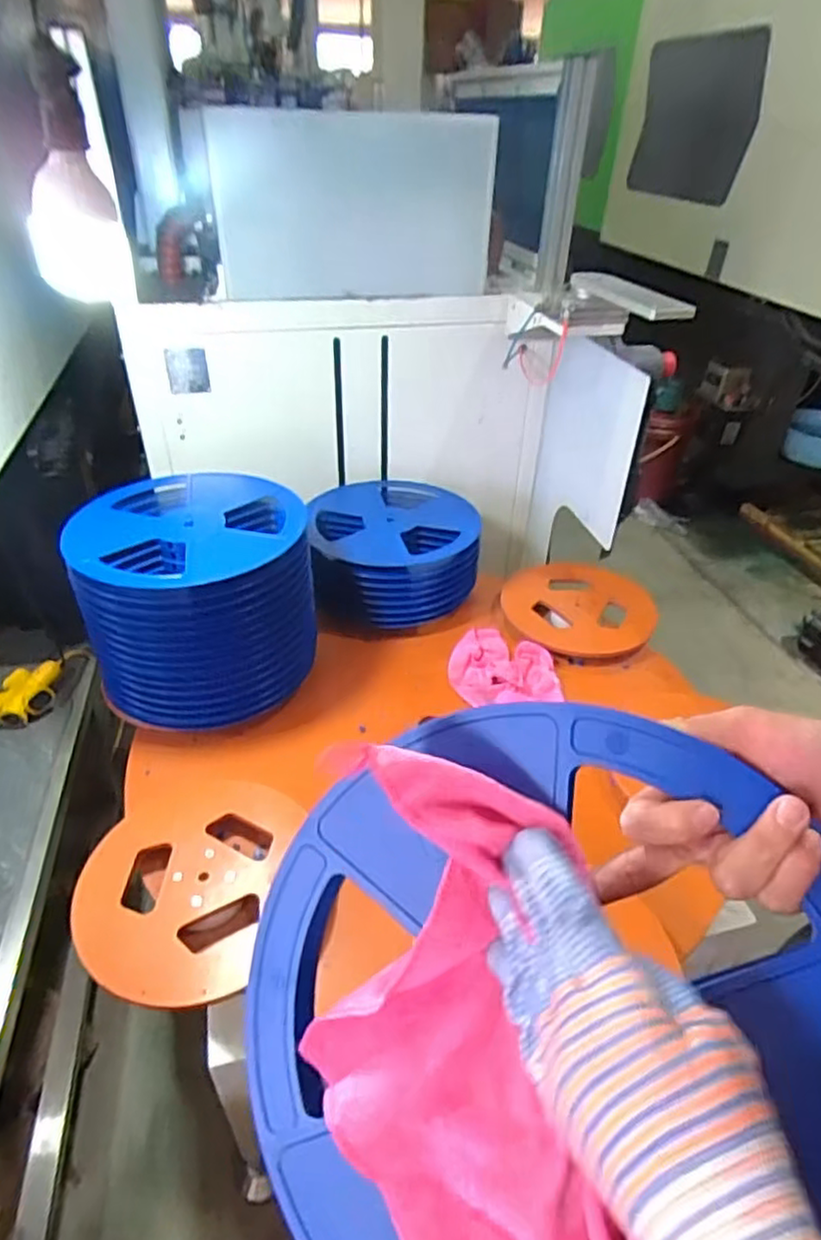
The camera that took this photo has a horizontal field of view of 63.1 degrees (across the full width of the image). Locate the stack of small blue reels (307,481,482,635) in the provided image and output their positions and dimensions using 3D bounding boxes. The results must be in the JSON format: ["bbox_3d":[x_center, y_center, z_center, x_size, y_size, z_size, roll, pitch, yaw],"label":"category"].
[{"bbox_3d":[-0.032,-0.135,1.227,0.295,0.126,0.313,-4,37,-8],"label":"stack of small blue reels"}]

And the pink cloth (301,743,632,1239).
[{"bbox_3d":[0.019,0.203,0.325,0.124,0.292,0.081,-7,-7,-12],"label":"pink cloth"}]

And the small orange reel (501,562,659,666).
[{"bbox_3d":[0.301,-0.024,1.201,0.260,0.034,0.266,10,38,10],"label":"small orange reel"}]

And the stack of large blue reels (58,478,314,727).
[{"bbox_3d":[-0.300,-0.032,0.975,0.313,0.244,0.288,-12,39,-18],"label":"stack of large blue reels"}]

